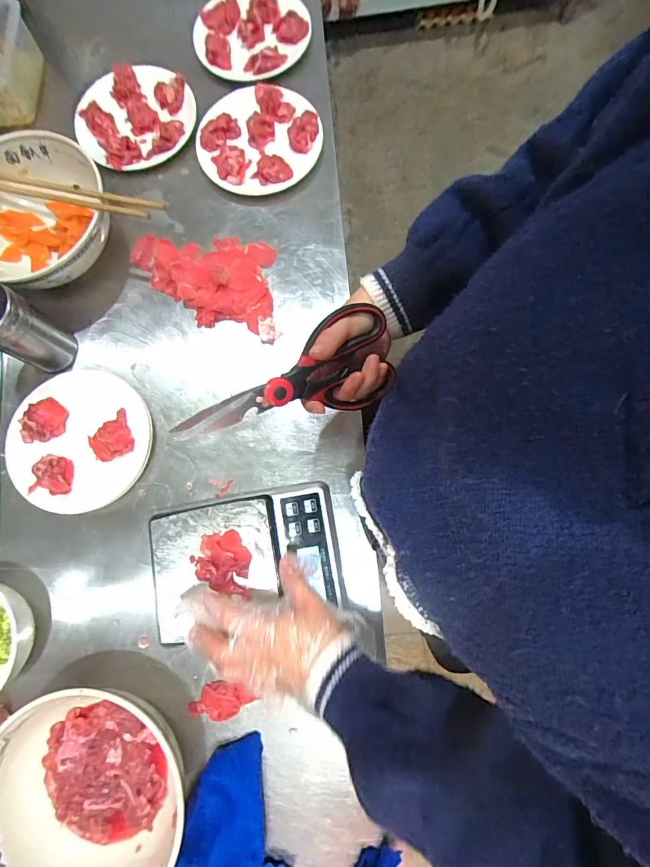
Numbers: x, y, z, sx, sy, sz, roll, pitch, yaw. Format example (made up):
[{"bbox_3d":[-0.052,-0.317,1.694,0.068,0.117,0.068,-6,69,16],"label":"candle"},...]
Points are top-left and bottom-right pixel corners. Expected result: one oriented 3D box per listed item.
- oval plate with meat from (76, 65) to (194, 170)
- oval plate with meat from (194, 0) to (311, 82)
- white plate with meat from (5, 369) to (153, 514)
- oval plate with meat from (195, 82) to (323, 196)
[{"bbox_3d":[-0.277,-0.464,0.595,0.171,0.022,0.173,-15,79,0],"label":"oval plate with meat"},{"bbox_3d":[-0.109,-0.614,0.629,0.168,0.029,0.160,18,81,6],"label":"oval plate with meat"},{"bbox_3d":[-0.302,0.007,0.503,0.167,0.030,0.171,-1,79,3],"label":"white plate with meat"},{"bbox_3d":[-0.086,-0.413,0.578,0.178,0.024,0.159,-38,80,-4],"label":"oval plate with meat"}]

